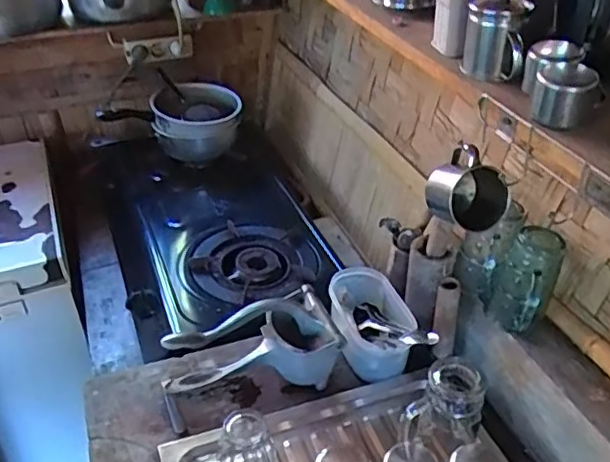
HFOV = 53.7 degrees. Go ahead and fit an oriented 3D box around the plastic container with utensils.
[{"bbox_3d":[0.109,0.135,0.895,0.124,0.100,0.182,-3,36,-3],"label":"plastic container with utensils"}]

